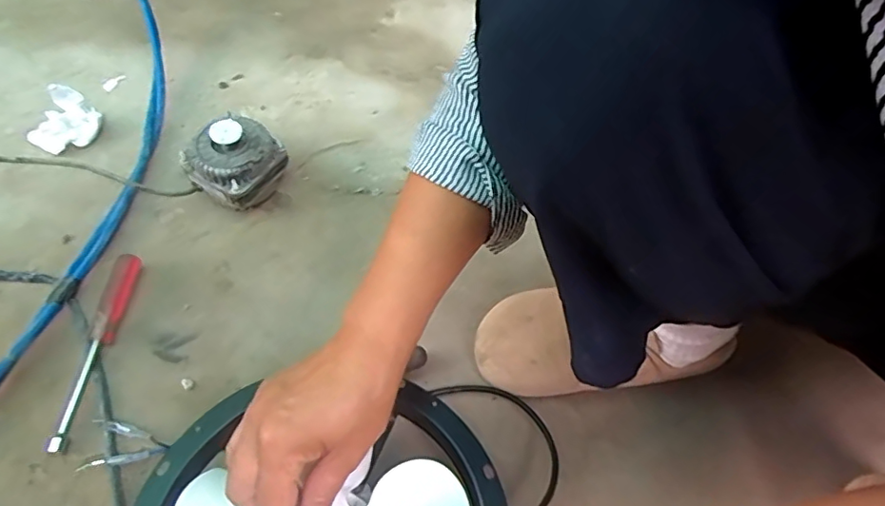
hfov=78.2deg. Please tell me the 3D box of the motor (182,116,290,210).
[{"bbox_3d":[-0.214,-0.094,0.566,0.076,0.084,0.082,30,57,15],"label":"motor"}]

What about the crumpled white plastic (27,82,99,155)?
[{"bbox_3d":[-0.406,-0.143,0.579,0.032,0.051,0.067,32,56,15],"label":"crumpled white plastic"}]

